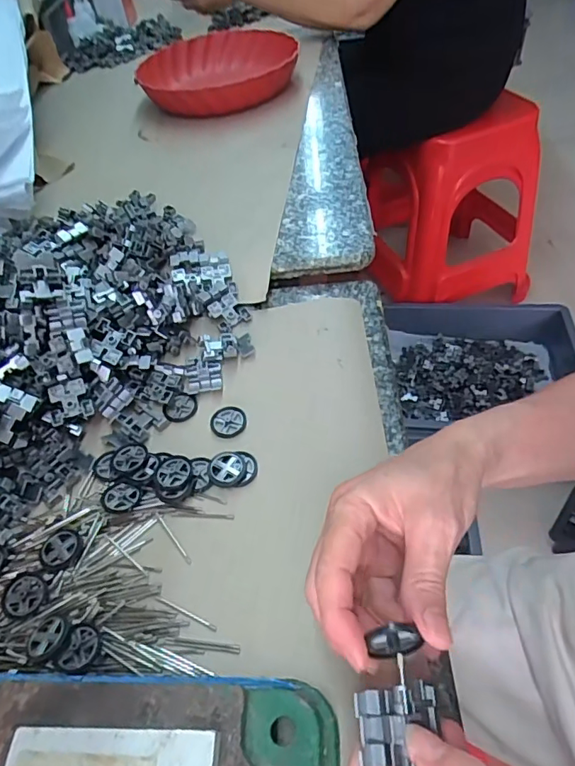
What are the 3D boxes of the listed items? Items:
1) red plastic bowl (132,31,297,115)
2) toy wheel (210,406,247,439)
[{"bbox_3d":[-0.105,-0.474,0.792,0.238,0.067,0.225,-3,49,4],"label":"red plastic bowl"},{"bbox_3d":[-0.046,0.029,0.401,0.027,0.004,0.027,-4,49,5],"label":"toy wheel"}]

